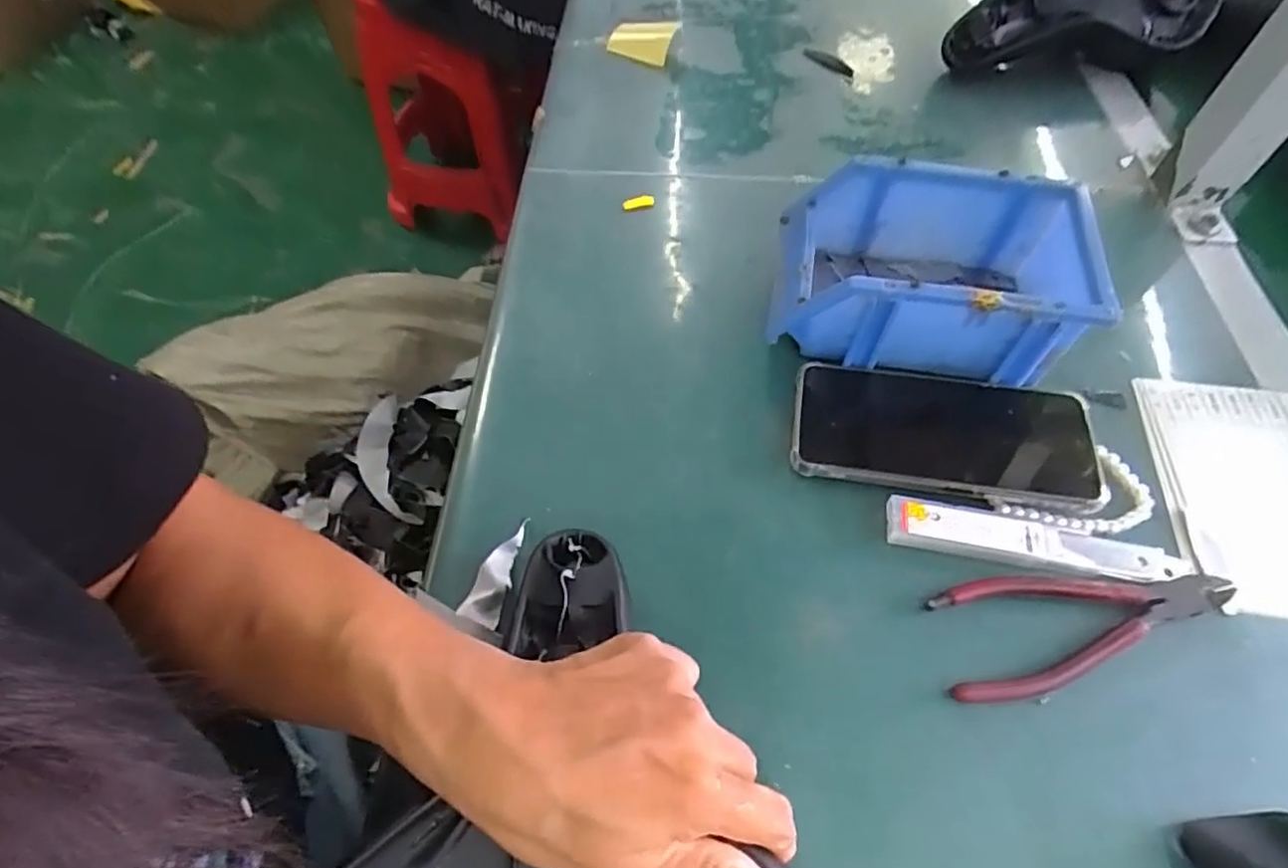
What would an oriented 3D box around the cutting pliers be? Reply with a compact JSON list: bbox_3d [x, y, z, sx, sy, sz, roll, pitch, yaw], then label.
[{"bbox_3d":[0.221,0.099,0.322,0.151,0.009,0.057,-3,58,-2],"label":"cutting pliers"}]

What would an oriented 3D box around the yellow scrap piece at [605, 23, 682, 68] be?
[{"bbox_3d":[-0.001,-0.382,0.630,0.068,0.041,0.016,19,60,11],"label":"yellow scrap piece"}]

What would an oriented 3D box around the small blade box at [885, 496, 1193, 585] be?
[{"bbox_3d":[0.208,0.058,0.344,0.153,0.014,0.028,8,58,5],"label":"small blade box"}]

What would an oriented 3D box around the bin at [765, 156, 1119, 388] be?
[{"bbox_3d":[0.178,-0.099,0.406,0.183,0.075,0.119,10,59,6],"label":"bin"}]

